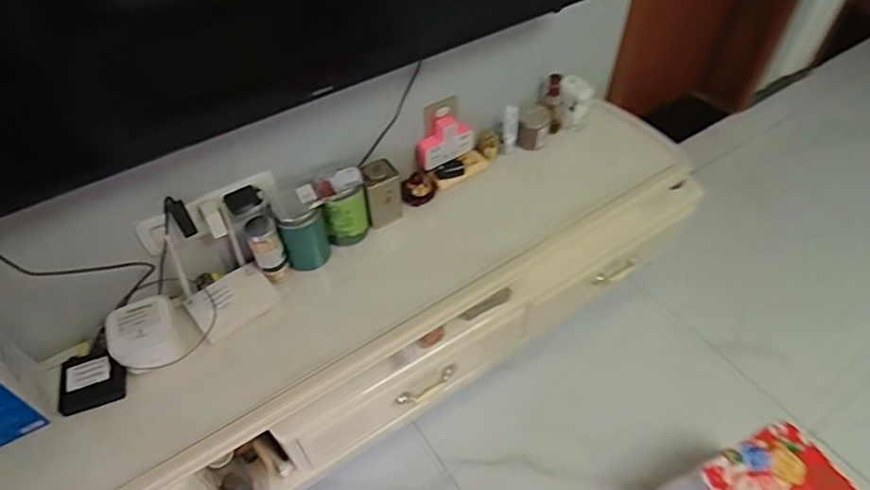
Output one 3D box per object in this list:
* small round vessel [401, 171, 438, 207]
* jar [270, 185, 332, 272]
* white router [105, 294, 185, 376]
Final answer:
[{"bbox_3d":[-0.036,-0.131,1.260,0.080,0.049,0.065,-2,50,0],"label":"small round vessel"},{"bbox_3d":[-0.267,-0.031,1.104,0.089,0.154,0.075,-20,52,-15],"label":"jar"},{"bbox_3d":[-0.514,0.158,0.973,0.108,0.048,0.119,-19,52,-14],"label":"white router"}]

